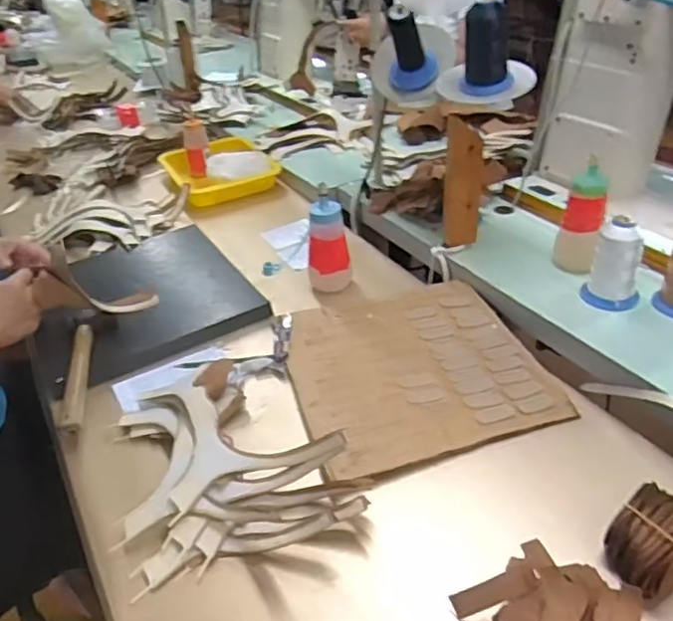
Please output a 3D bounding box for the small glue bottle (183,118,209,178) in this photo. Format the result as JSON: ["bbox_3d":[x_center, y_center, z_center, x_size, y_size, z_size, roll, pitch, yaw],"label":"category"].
[{"bbox_3d":[-0.276,-0.324,1.251,0.051,0.114,0.046,-4,3,1],"label":"small glue bottle"}]

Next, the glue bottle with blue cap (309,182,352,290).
[{"bbox_3d":[-0.013,-0.091,0.884,0.062,0.129,0.051,0,35,7],"label":"glue bottle with blue cap"}]

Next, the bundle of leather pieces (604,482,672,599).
[{"bbox_3d":[0.262,0.191,0.518,0.073,0.045,0.060,-28,41,-29],"label":"bundle of leather pieces"}]

